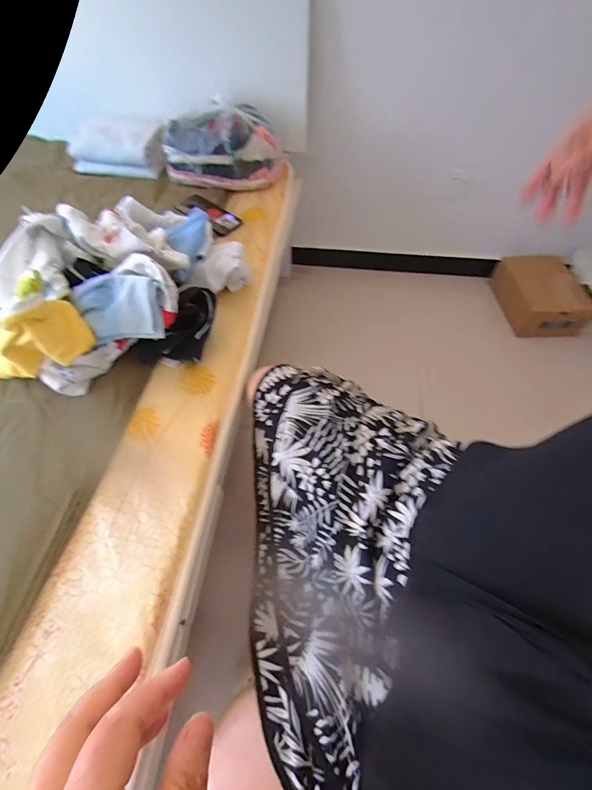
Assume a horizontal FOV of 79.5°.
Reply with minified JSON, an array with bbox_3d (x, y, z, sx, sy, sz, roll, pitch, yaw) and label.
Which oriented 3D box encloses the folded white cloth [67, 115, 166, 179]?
[{"bbox_3d":[-0.480,-0.661,0.952,0.253,0.129,0.094,11,55,4],"label":"folded white cloth"}]

